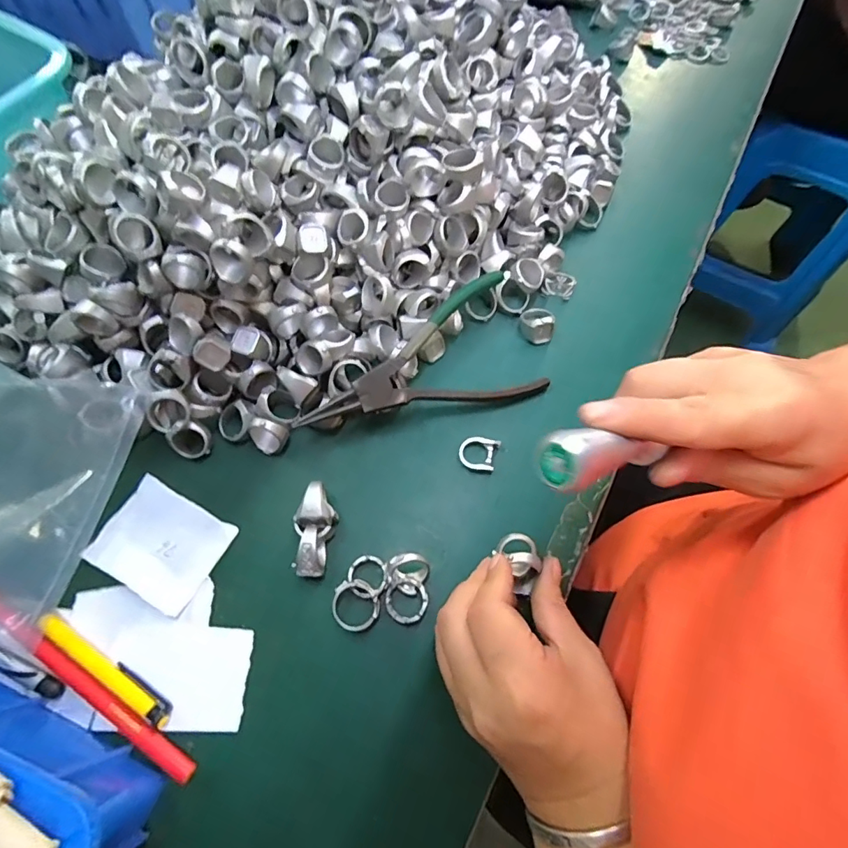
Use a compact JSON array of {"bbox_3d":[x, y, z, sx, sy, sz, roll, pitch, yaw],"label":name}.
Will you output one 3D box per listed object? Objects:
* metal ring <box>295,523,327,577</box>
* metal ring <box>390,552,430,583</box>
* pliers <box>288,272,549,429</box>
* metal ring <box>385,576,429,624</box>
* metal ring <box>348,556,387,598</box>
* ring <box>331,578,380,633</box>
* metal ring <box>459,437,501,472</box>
[{"bbox_3d":[-0.065,0.073,0.267,0.014,0.019,0.028,1,67,-1],"label":"metal ring"},{"bbox_3d":[-0.008,0.082,0.265,0.022,0.020,0.014,7,67,2],"label":"metal ring"},{"bbox_3d":[-0.007,-0.027,0.308,0.157,0.034,0.070,-26,70,-11],"label":"pliers"},{"bbox_3d":[-0.010,0.100,0.263,0.024,0.006,0.024,1,67,-1],"label":"metal ring"},{"bbox_3d":[-0.033,0.088,0.267,0.022,0.008,0.023,1,67,-1],"label":"metal ring"},{"bbox_3d":[-0.038,0.101,0.260,0.027,0.008,0.026,1,67,-1],"label":"ring"},{"bbox_3d":[0.036,0.019,0.305,0.024,0.006,0.023,18,68,6],"label":"metal ring"}]

